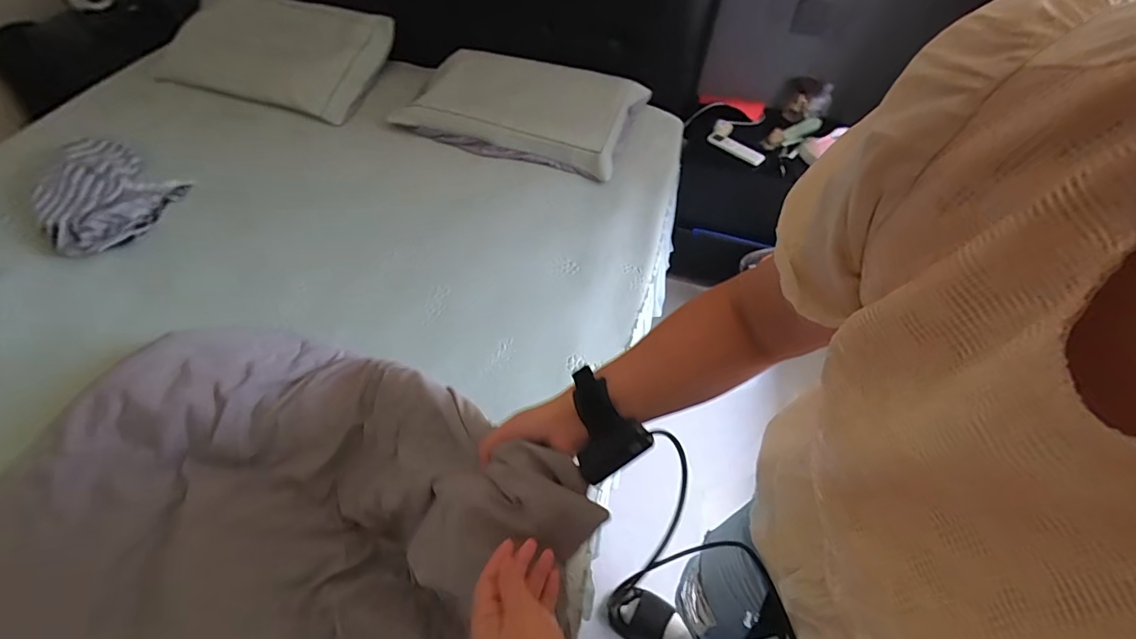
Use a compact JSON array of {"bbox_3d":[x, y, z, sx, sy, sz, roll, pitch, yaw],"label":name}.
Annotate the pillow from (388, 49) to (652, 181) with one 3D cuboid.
[{"bbox_3d":[-0.125,-0.627,1.417,0.659,0.147,0.345,14,54,6],"label":"pillow"}]

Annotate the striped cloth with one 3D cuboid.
[{"bbox_3d":[-1.041,-0.296,1.090,0.246,0.045,0.360,-9,63,-25],"label":"striped cloth"}]

